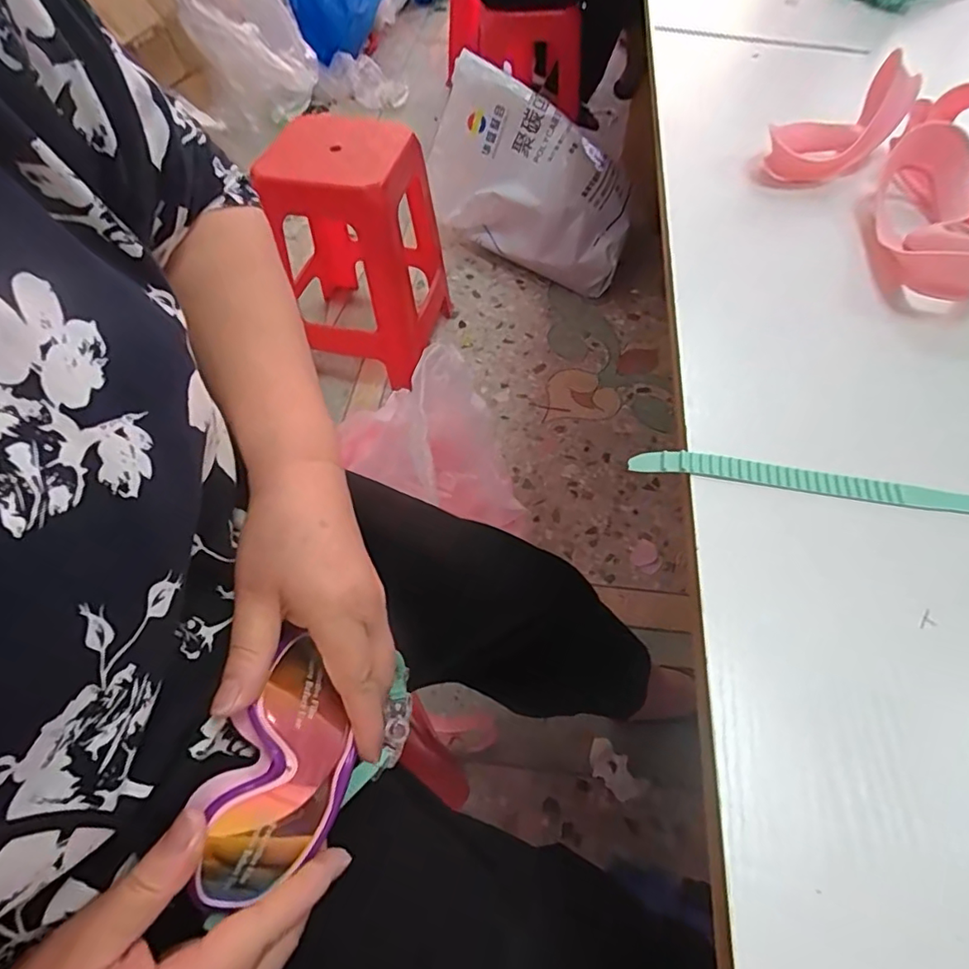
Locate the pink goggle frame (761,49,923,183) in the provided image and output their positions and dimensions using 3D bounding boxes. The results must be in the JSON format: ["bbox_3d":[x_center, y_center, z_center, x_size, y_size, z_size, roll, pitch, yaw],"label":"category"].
[{"bbox_3d":[0.282,-0.282,0.430,0.134,0.036,0.060,-34,61,-2],"label":"pink goggle frame"}]

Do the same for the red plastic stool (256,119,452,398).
[{"bbox_3d":[-0.279,-0.527,1.261,0.306,0.464,0.342,13,57,9],"label":"red plastic stool"}]

